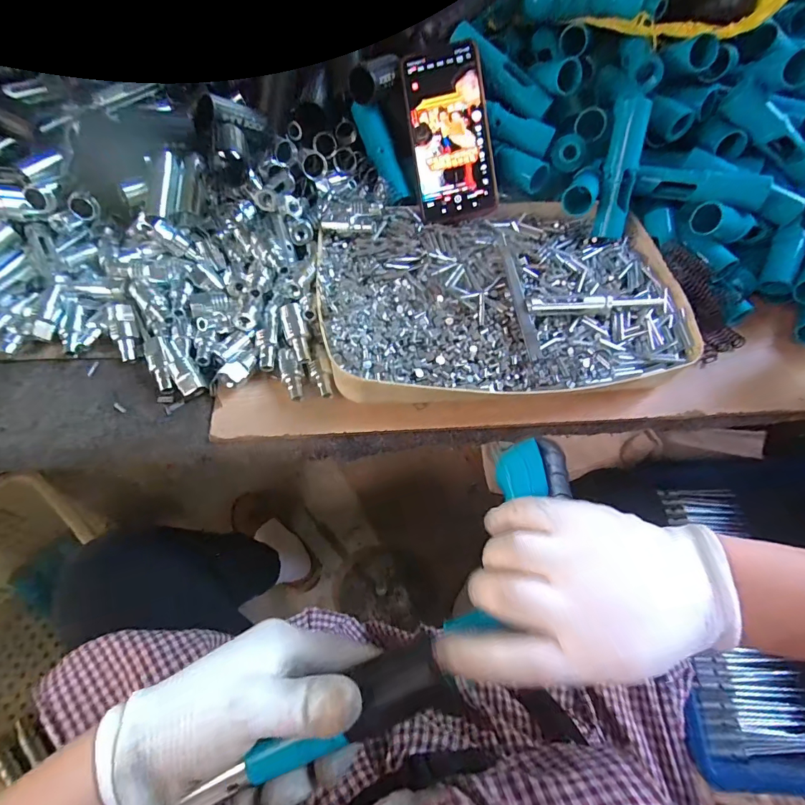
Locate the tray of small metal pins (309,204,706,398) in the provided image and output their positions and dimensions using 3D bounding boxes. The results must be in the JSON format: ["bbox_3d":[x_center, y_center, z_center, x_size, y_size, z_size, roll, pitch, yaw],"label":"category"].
[{"bbox_3d":[0.093,-0.096,0.411,0.337,0.061,0.227,-9,61,-10],"label":"tray of small metal pins"}]

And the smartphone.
[{"bbox_3d":[0.047,-0.267,0.424,0.076,0.007,0.163,-10,93,11],"label":"smartphone"}]

